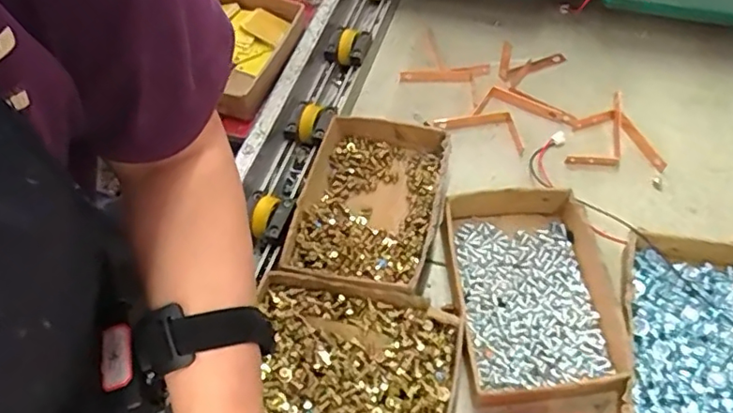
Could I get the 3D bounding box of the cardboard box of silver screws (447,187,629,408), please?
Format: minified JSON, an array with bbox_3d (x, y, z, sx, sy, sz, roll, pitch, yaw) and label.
[{"bbox_3d":[0.167,0.084,0.587,0.153,0.049,0.219,-4,56,1],"label":"cardboard box of silver screws"}]

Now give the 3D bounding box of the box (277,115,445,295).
[{"bbox_3d":[0.003,-0.005,0.644,0.155,0.043,0.216,9,58,10],"label":"box"}]

